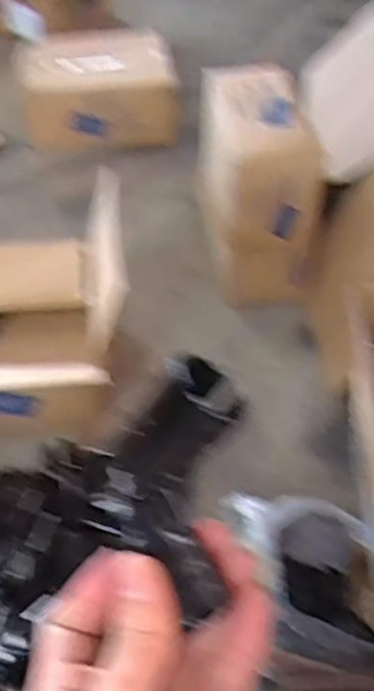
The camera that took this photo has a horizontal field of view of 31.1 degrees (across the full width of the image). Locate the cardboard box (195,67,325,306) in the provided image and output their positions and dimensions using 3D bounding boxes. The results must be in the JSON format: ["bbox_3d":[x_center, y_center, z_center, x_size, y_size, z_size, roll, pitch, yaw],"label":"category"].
[{"bbox_3d":[0.114,-0.279,1.176,0.151,0.290,0.336,-5,46,-9],"label":"cardboard box"}]

